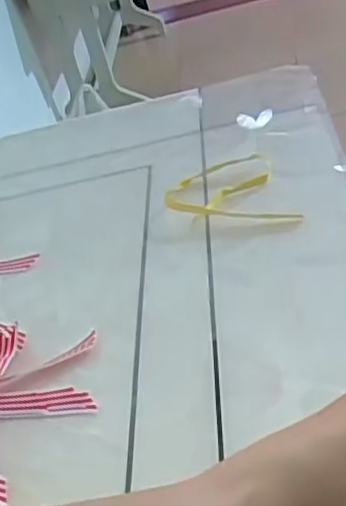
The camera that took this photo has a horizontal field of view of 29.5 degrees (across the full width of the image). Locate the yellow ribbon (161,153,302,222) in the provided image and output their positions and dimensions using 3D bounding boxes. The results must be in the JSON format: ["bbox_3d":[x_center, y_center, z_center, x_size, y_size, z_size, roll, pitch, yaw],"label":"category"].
[{"bbox_3d":[0.052,-0.054,0.536,0.110,0.013,0.083,5,39,15],"label":"yellow ribbon"}]

